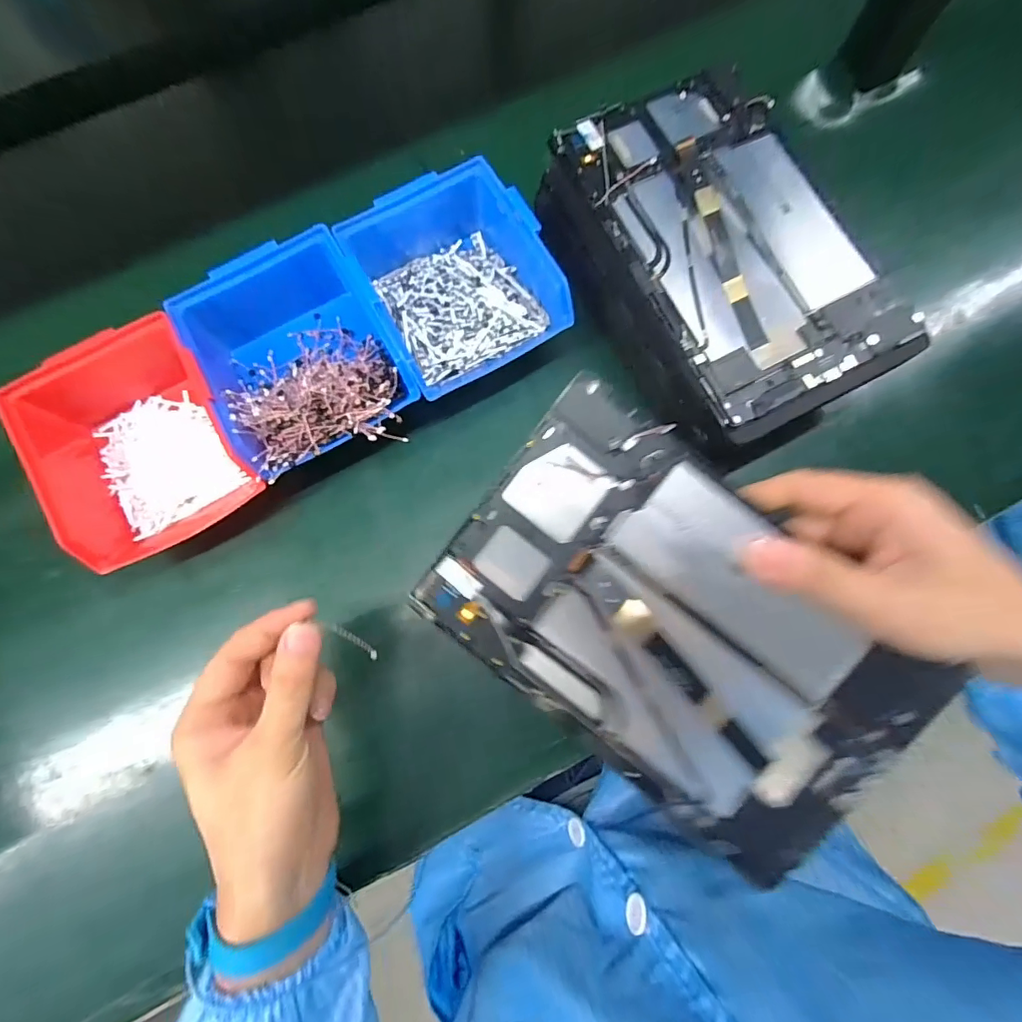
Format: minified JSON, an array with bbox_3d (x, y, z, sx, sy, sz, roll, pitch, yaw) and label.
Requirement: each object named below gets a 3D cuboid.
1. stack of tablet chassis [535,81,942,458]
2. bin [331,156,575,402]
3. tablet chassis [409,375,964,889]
[{"bbox_3d":[0.144,-0.172,0.343,0.157,0.066,0.243,-26,78,-5],"label":"stack of tablet chassis"},{"bbox_3d":[-0.041,-0.169,0.353,0.119,0.061,0.137,-28,78,-6],"label":"bin"},{"bbox_3d":[0.084,0.061,0.244,0.235,0.011,0.147,40,95,2],"label":"tablet chassis"}]

